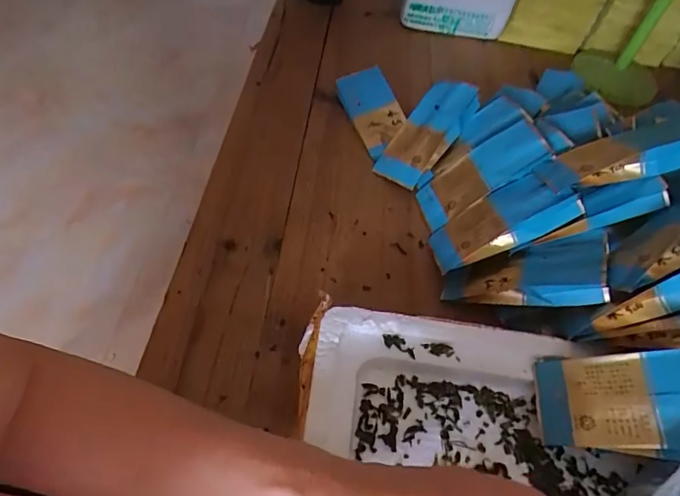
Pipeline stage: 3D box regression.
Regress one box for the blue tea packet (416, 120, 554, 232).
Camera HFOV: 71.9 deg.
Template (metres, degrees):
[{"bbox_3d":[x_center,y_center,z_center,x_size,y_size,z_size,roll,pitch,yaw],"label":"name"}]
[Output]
[{"bbox_3d":[0.133,-0.071,0.454,0.126,0.013,0.054,-34,50,16],"label":"blue tea packet"}]

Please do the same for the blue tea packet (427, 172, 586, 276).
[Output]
[{"bbox_3d":[0.143,-0.022,0.427,0.126,0.026,0.057,-34,42,16],"label":"blue tea packet"}]

